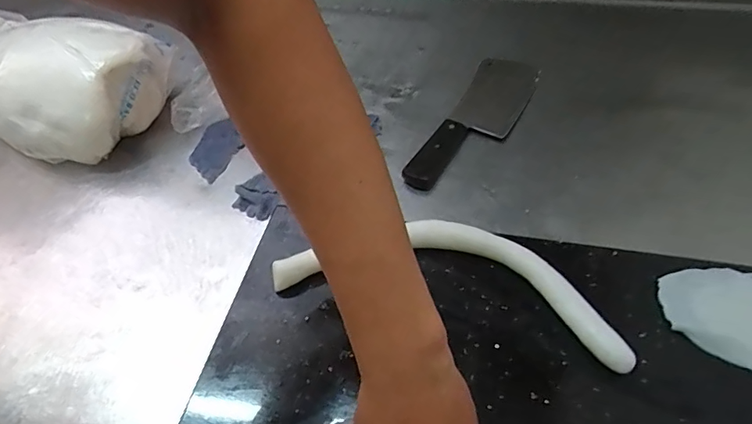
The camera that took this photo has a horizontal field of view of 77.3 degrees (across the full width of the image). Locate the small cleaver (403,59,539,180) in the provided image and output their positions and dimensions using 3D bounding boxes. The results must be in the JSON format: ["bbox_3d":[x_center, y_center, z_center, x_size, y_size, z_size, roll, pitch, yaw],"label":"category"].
[{"bbox_3d":[0.140,-0.128,0.636,0.091,0.020,0.289,20,56,20],"label":"small cleaver"}]

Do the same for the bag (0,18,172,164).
[{"bbox_3d":[-0.418,-0.169,0.640,0.215,0.128,0.197,26,57,23],"label":"bag"}]

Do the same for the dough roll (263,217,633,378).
[{"bbox_3d":[0.070,0.061,0.459,0.326,0.034,0.105,10,53,14],"label":"dough roll"}]

